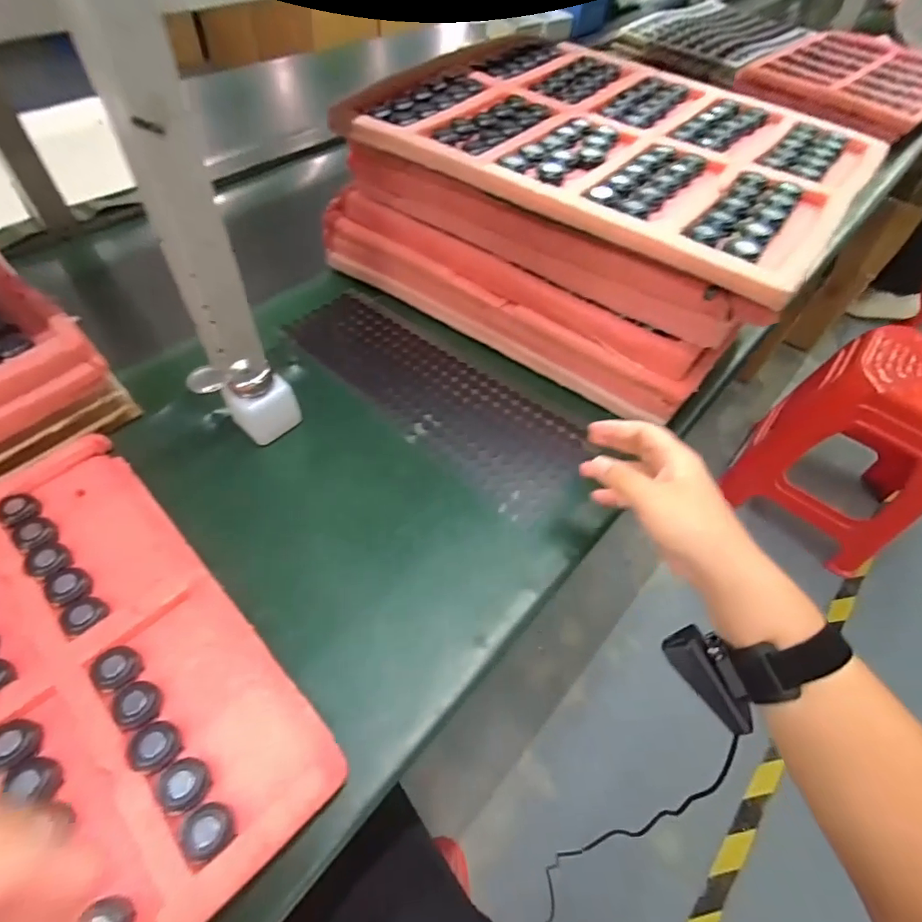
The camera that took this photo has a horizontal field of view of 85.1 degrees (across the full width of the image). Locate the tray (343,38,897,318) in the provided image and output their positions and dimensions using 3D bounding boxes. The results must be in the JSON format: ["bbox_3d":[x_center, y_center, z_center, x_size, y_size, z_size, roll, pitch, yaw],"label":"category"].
[{"bbox_3d":[0.164,-0.361,0.549,0.491,0.024,0.378,32,59,18],"label":"tray"}]

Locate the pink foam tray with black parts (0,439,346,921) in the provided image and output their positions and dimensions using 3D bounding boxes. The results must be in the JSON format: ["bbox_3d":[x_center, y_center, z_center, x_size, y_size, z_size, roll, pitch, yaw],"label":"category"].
[{"bbox_3d":[-0.372,0.224,0.295,0.381,0.027,0.487,40,61,22],"label":"pink foam tray with black parts"}]

